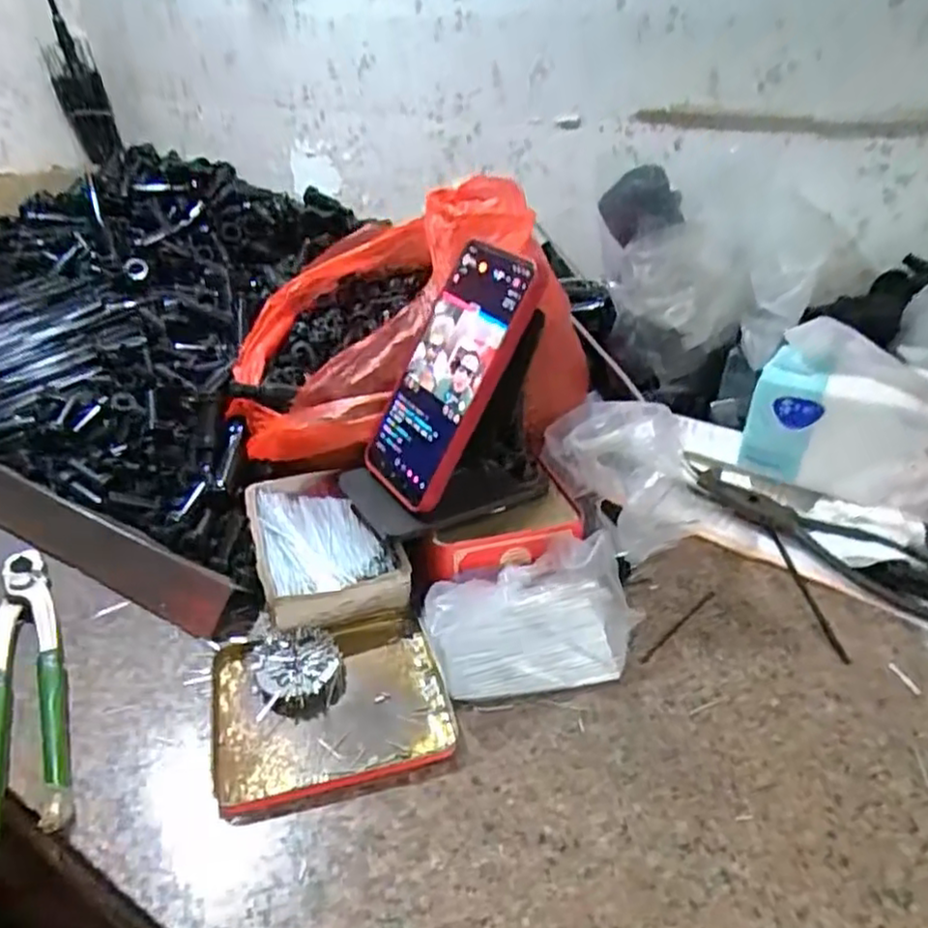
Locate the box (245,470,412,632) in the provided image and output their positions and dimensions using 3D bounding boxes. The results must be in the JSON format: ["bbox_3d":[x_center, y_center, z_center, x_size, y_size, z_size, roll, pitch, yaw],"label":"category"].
[{"bbox_3d":[-0.095,0.049,0.458,0.081,0.032,0.131,-10,31,-20],"label":"box"}]

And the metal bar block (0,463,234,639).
[{"bbox_3d":[-0.273,0.049,0.494,0.294,0.027,0.038,17,33,26],"label":"metal bar block"}]

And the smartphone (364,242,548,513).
[{"bbox_3d":[-0.011,-0.053,0.422,0.009,0.159,0.076,10,27,-44],"label":"smartphone"}]

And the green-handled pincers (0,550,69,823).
[{"bbox_3d":[-0.245,0.114,0.389,0.039,0.024,0.195,-14,33,-25],"label":"green-handled pincers"}]

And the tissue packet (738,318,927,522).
[{"bbox_3d":[0.263,-0.029,0.459,0.135,0.104,0.032,20,34,29],"label":"tissue packet"}]

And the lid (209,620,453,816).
[{"bbox_3d":[-0.071,0.128,0.374,0.119,0.014,0.101,-7,30,-15],"label":"lid"}]

